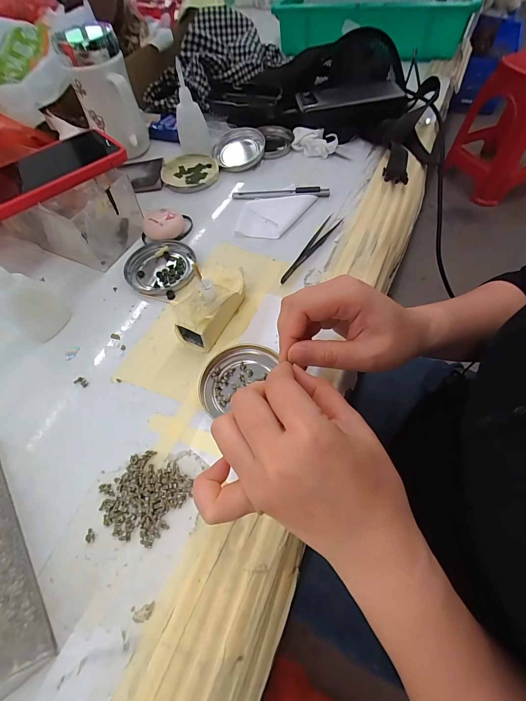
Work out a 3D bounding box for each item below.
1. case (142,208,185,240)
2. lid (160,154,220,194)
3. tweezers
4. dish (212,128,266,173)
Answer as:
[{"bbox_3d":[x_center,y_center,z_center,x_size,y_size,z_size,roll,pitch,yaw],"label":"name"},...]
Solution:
[{"bbox_3d":[-0.120,-0.151,0.392,0.048,0.023,0.035,-21,60,-9],"label":"case"},{"bbox_3d":[-0.103,-0.256,0.462,0.078,0.009,0.082,-2,59,3],"label":"lid"},{"bbox_3d":[0.057,-0.118,0.371,0.017,0.009,0.125,26,64,18],"label":"tweezers"},{"bbox_3d":[-0.037,-0.295,0.475,0.078,0.019,0.081,-2,59,3],"label":"dish"}]

